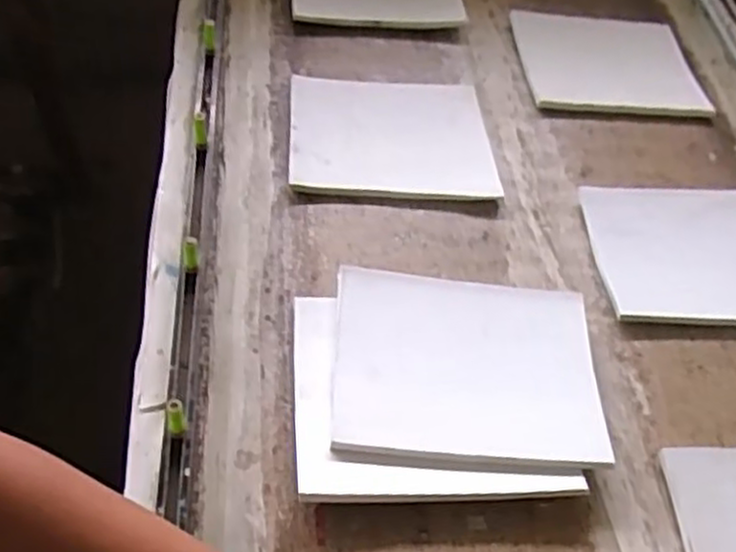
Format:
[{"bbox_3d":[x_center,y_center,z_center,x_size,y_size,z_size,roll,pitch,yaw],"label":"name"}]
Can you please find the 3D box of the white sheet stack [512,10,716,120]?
[{"bbox_3d":[0.367,-0.329,1.155,0.267,0.033,0.220,2,54,-2],"label":"white sheet stack"}]

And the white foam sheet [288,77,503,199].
[{"bbox_3d":[0.030,-0.196,0.996,0.263,0.019,0.221,-1,54,-3],"label":"white foam sheet"}]

